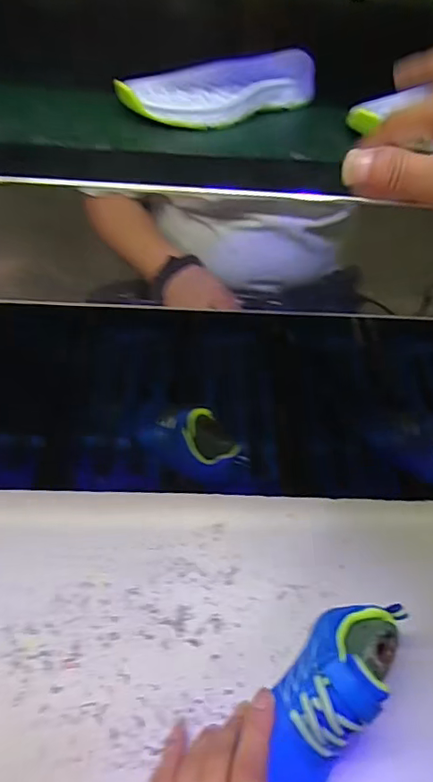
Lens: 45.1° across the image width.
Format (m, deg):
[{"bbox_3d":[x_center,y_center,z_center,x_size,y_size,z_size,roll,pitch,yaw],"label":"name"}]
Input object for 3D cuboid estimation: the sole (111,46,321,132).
[{"bbox_3d":[0.002,-0.231,0.392,0.158,0.023,0.075,-24,54,-25],"label":"sole"}]

